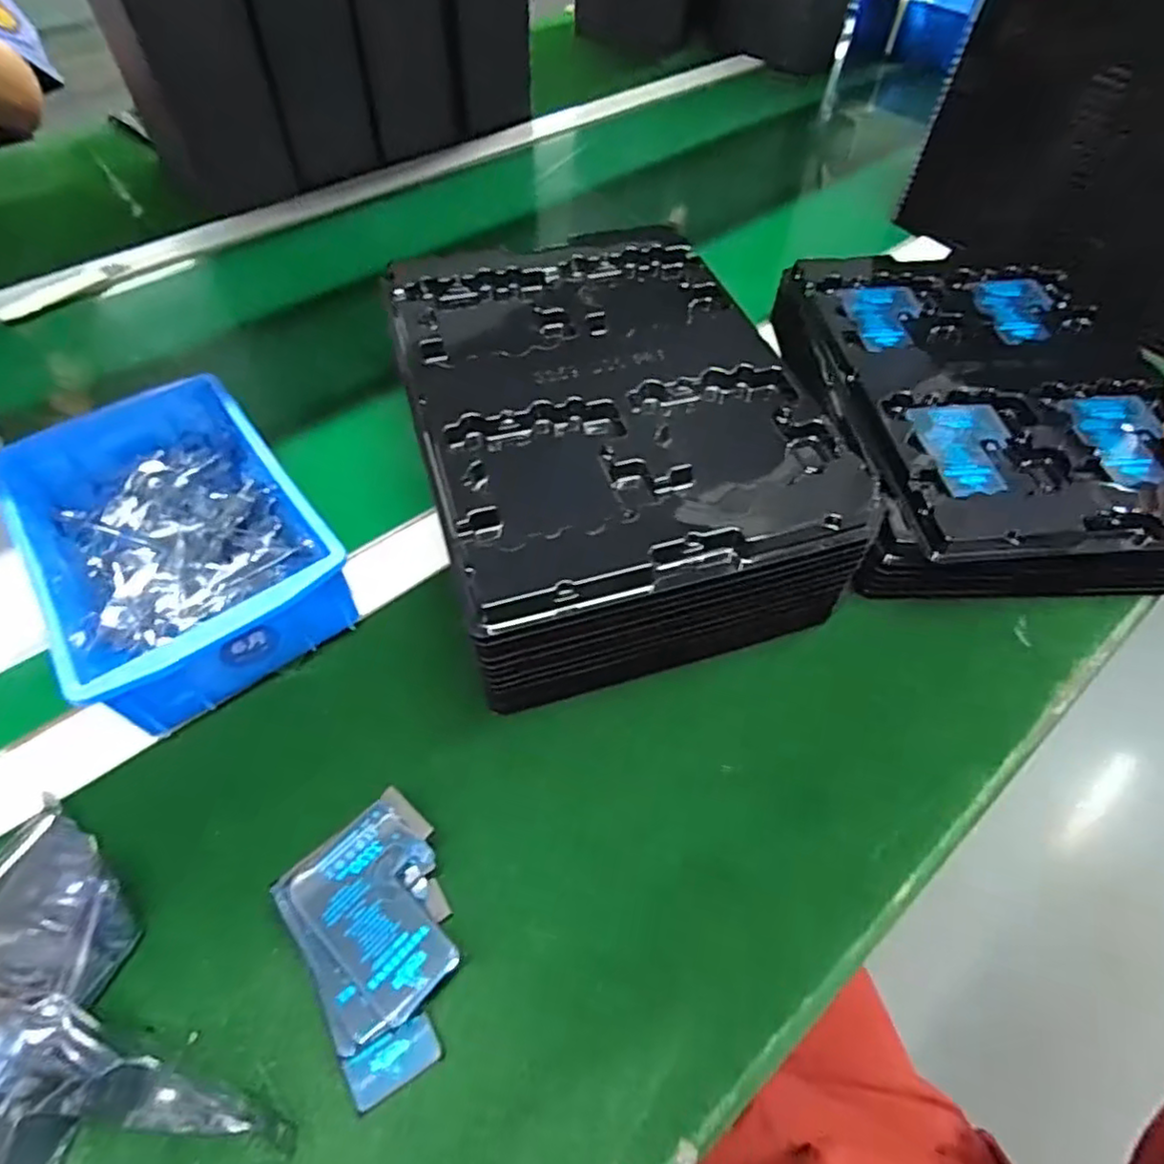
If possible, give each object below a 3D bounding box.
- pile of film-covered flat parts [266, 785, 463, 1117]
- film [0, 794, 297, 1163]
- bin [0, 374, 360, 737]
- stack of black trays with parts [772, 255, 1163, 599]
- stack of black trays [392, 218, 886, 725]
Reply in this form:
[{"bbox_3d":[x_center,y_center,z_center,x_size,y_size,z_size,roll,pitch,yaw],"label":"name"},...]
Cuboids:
[{"bbox_3d":[-0.083,0.150,0.278,0.064,0.025,0.096,-28,61,-19],"label":"pile of film-covered flat parts"},{"bbox_3d":[-0.211,0.171,0.251,0.089,0.040,0.175,-39,65,-25],"label":"film"},{"bbox_3d":[-0.230,-0.026,0.371,0.133,0.066,0.201,-33,63,-22],"label":"bin"},{"bbox_3d":[0.271,-0.124,0.446,0.223,0.047,0.289,3,58,0],"label":"stack of black trays with parts"},{"bbox_3d":[0.016,-0.088,0.395,0.212,0.092,0.274,-13,57,-10],"label":"stack of black trays"}]

